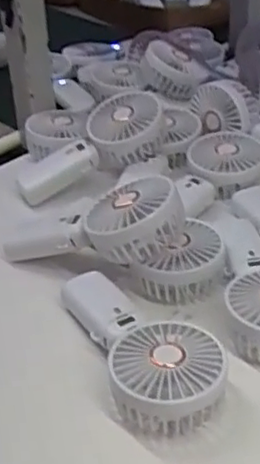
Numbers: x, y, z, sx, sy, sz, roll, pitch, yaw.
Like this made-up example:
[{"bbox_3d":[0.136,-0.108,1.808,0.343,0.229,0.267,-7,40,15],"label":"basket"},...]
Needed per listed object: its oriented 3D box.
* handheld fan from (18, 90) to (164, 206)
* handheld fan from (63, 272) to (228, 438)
[{"bbox_3d":[-0.042,-0.091,0.757,0.181,0.049,0.087,-32,42,-1],"label":"handheld fan"},{"bbox_3d":[0.010,0.083,0.528,0.081,0.046,0.172,-14,37,-15],"label":"handheld fan"}]

